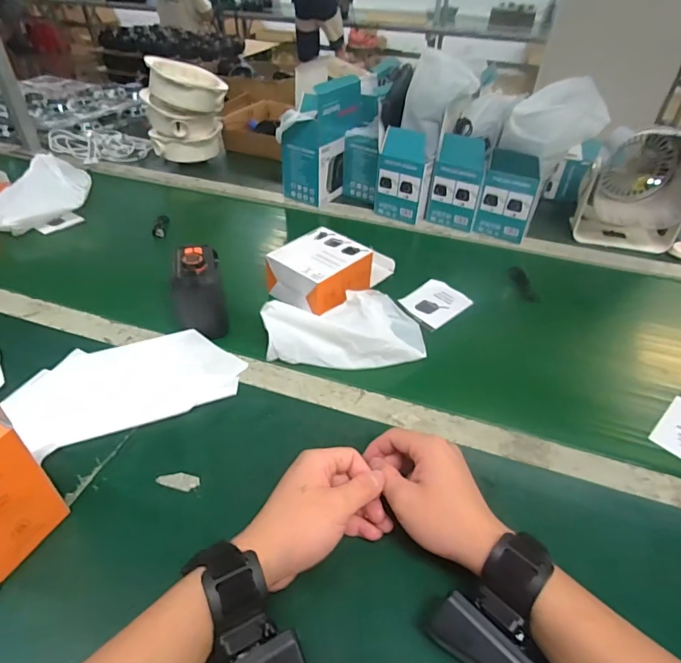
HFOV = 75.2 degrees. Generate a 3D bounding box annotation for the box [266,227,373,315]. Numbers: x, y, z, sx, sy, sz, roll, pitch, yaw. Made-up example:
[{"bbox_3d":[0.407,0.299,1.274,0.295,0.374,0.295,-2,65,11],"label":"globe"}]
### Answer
[{"bbox_3d":[-0.025,-0.083,0.609,0.102,0.057,0.113,29,46,29],"label":"box"}]

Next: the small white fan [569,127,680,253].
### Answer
[{"bbox_3d":[0.505,-0.241,0.750,0.158,0.175,0.152,22,42,22],"label":"small white fan"}]

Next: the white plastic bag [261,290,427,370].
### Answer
[{"bbox_3d":[0.008,-0.005,0.525,0.183,0.051,0.105,-13,41,-19],"label":"white plastic bag"}]

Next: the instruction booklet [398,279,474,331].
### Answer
[{"bbox_3d":[0.130,-0.040,0.626,0.078,0.009,0.103,31,46,32],"label":"instruction booklet"}]

